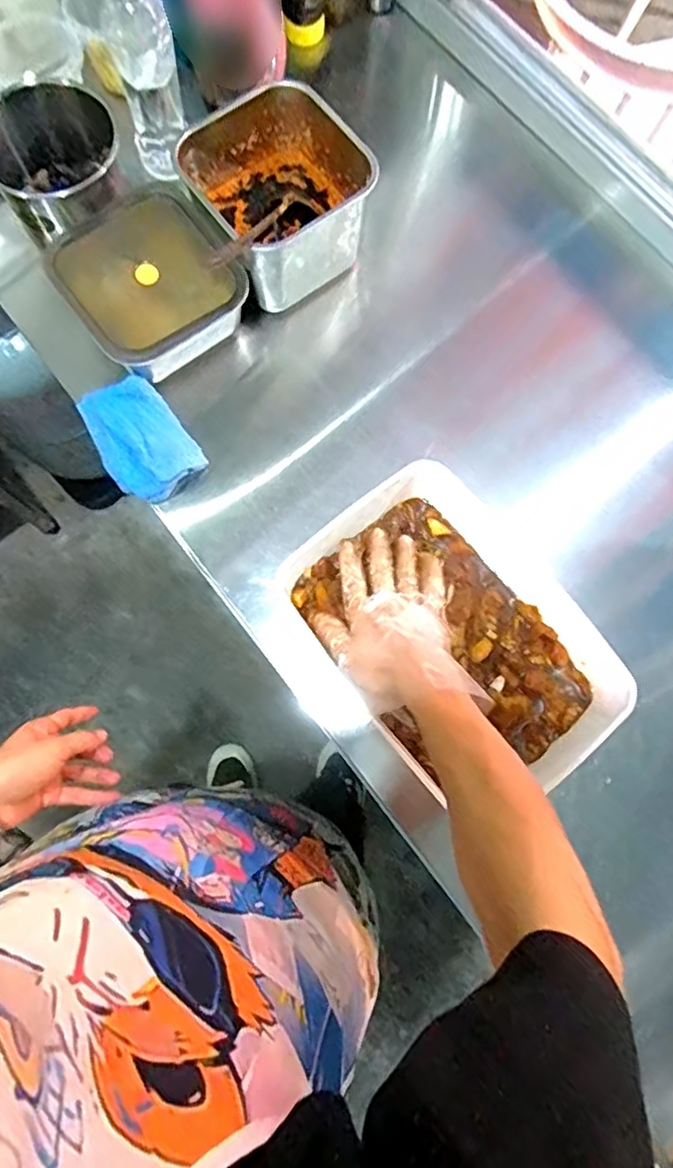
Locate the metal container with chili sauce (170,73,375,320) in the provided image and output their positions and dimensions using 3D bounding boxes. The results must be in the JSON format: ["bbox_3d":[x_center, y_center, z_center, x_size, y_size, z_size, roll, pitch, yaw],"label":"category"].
[{"bbox_3d":[-0.062,-0.424,0.686,0.173,0.109,0.165,-28,79,-6],"label":"metal container with chili sauce"}]

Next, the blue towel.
[{"bbox_3d":[-0.221,-0.163,0.682,0.095,0.041,0.146,-38,80,-8],"label":"blue towel"}]

